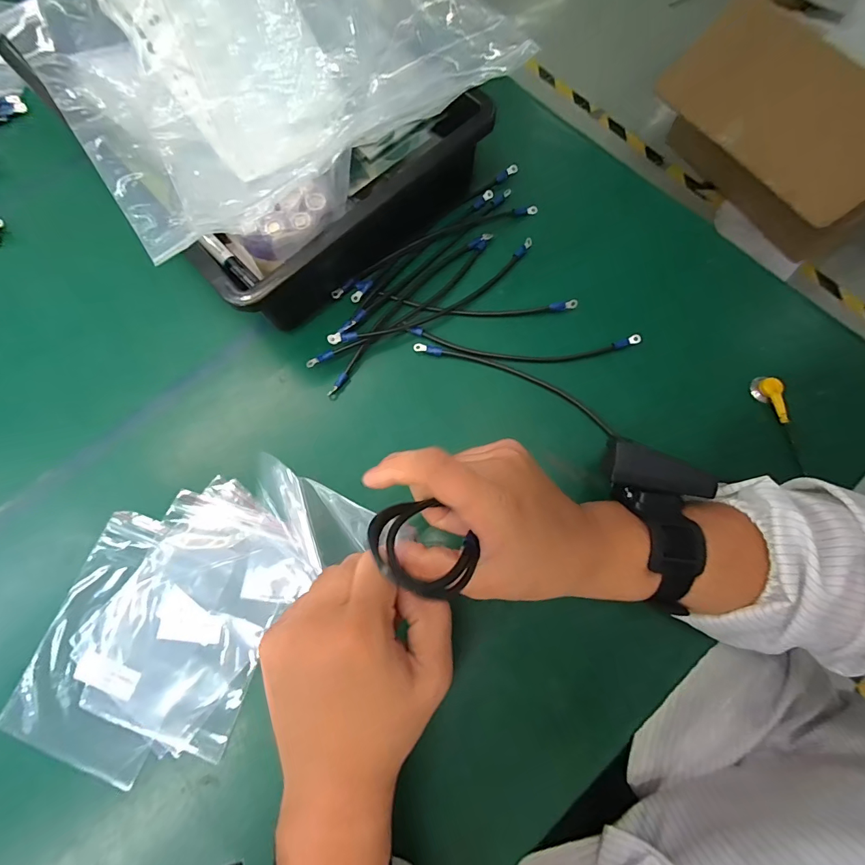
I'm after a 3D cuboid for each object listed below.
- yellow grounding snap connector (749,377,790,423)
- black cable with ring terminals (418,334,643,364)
[{"bbox_3d":[0.293,-0.029,0.354,0.015,0.018,0.043,-6,74,0],"label":"yellow grounding snap connector"},{"bbox_3d":[0.086,-0.076,0.376,0.203,0.017,0.020,-1,74,1],"label":"black cable with ring terminals"}]

